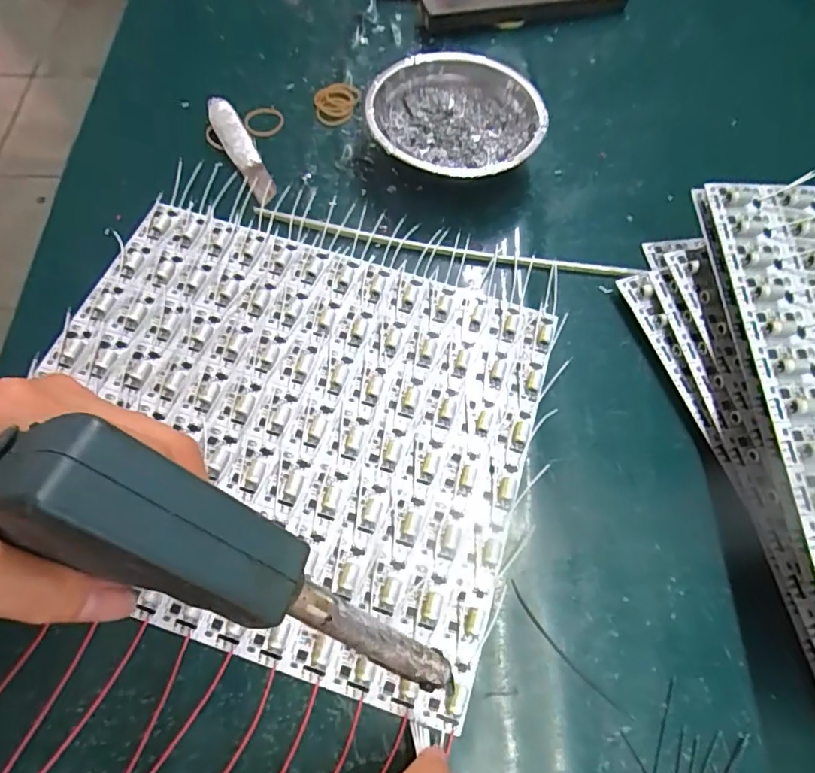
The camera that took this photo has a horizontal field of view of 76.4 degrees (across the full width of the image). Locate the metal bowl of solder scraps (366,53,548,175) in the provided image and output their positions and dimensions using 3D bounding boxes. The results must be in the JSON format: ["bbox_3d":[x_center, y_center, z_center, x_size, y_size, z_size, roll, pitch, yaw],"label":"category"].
[{"bbox_3d":[0.035,-0.194,0.385,0.123,0.038,0.124,1,65,-2],"label":"metal bowl of solder scraps"}]

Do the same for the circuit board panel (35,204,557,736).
[{"bbox_3d":[-0.075,0.015,0.301,0.284,0.008,0.237,18,65,6],"label":"circuit board panel"}]

